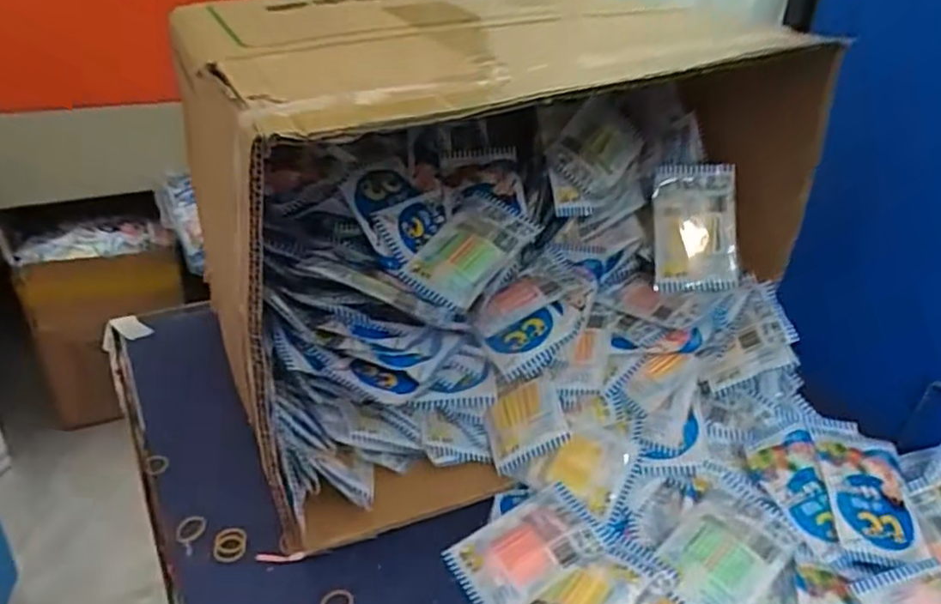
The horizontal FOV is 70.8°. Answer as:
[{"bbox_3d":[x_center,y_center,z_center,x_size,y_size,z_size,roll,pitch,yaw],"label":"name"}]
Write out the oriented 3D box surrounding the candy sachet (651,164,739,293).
[{"bbox_3d":[0.189,-0.062,0.556,0.068,0.105,0.017,-2,-1,7],"label":"candy sachet"}]

